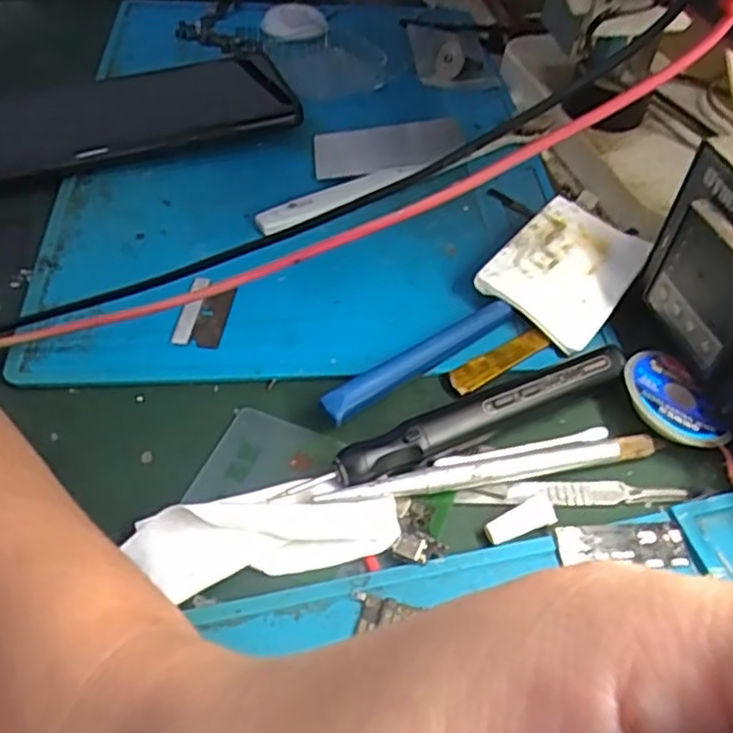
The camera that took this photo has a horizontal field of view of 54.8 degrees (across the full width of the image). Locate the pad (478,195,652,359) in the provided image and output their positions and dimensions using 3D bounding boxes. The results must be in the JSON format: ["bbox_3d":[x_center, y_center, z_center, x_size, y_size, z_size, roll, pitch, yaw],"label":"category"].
[{"bbox_3d":[0.088,-0.044,0.311,0.052,0.007,0.070,37,62,9],"label":"pad"}]

